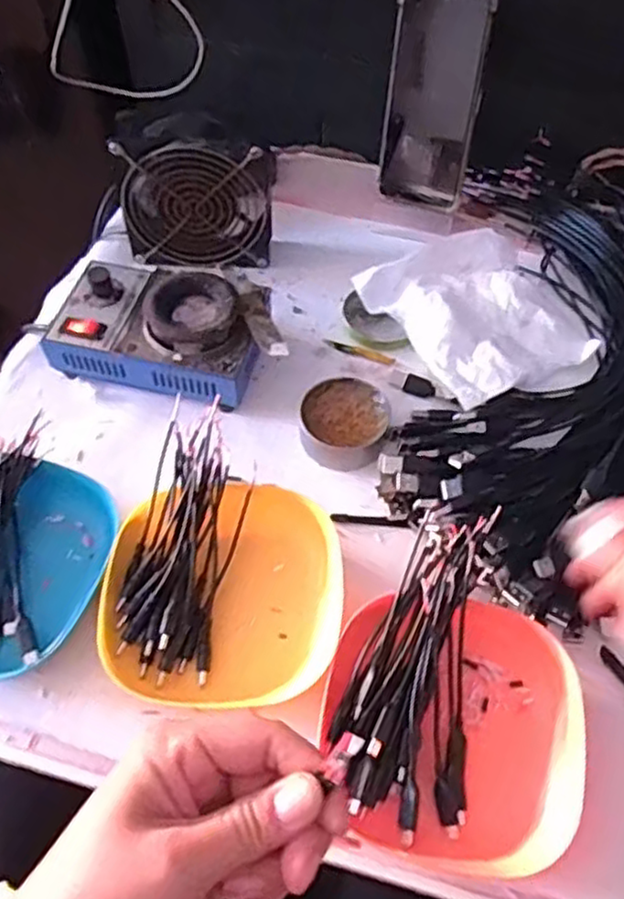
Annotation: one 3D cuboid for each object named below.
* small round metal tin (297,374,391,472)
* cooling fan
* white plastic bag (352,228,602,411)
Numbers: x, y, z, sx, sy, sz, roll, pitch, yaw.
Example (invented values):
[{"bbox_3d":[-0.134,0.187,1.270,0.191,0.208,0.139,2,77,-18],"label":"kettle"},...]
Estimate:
[{"bbox_3d":[0.023,-0.020,0.514,0.061,0.026,0.063,0,58,0],"label":"small round metal tin"},{"bbox_3d":[-0.095,-0.212,0.580,0.120,0.107,0.051,-1,58,-1],"label":"cooling fan"},{"bbox_3d":[0.139,-0.111,0.571,0.151,0.036,0.157,-28,62,-16],"label":"white plastic bag"}]

